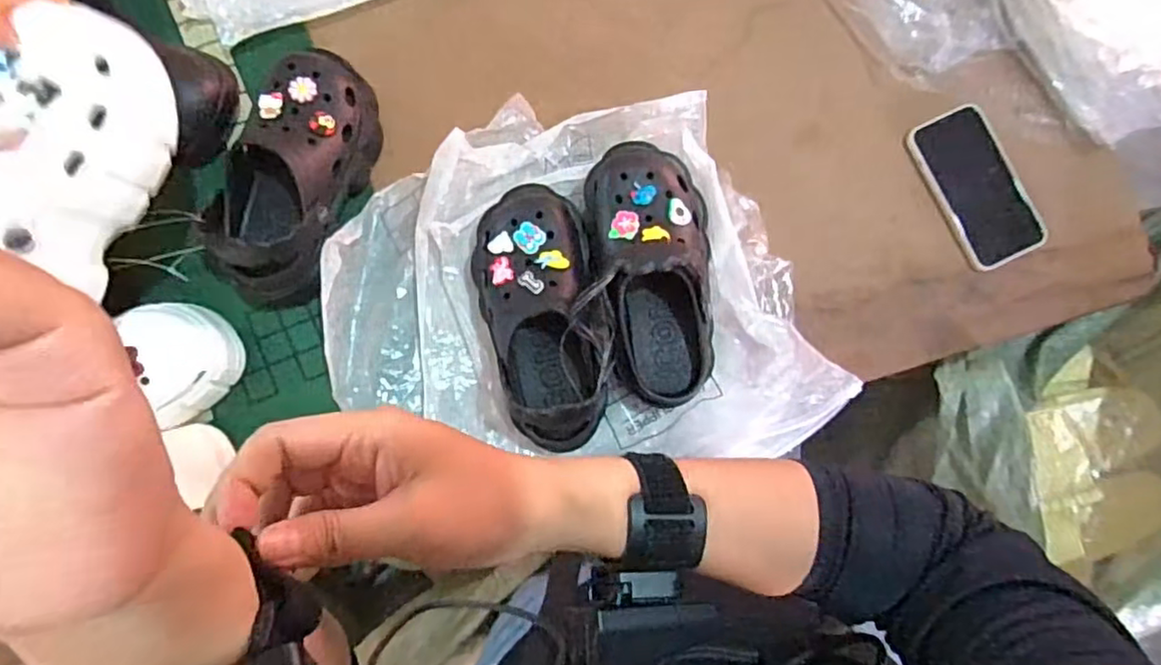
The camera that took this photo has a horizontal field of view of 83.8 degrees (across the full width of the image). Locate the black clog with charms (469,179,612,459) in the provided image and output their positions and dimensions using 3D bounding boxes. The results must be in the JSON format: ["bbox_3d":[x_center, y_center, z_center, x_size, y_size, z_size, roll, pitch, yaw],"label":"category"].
[{"bbox_3d":[-0.039,-0.018,0.596,0.108,0.097,0.248,-7,83,-2],"label":"black clog with charms"}]

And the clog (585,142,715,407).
[{"bbox_3d":[0.071,-0.060,0.585,0.110,0.080,0.238,-7,83,-2],"label":"clog"}]

